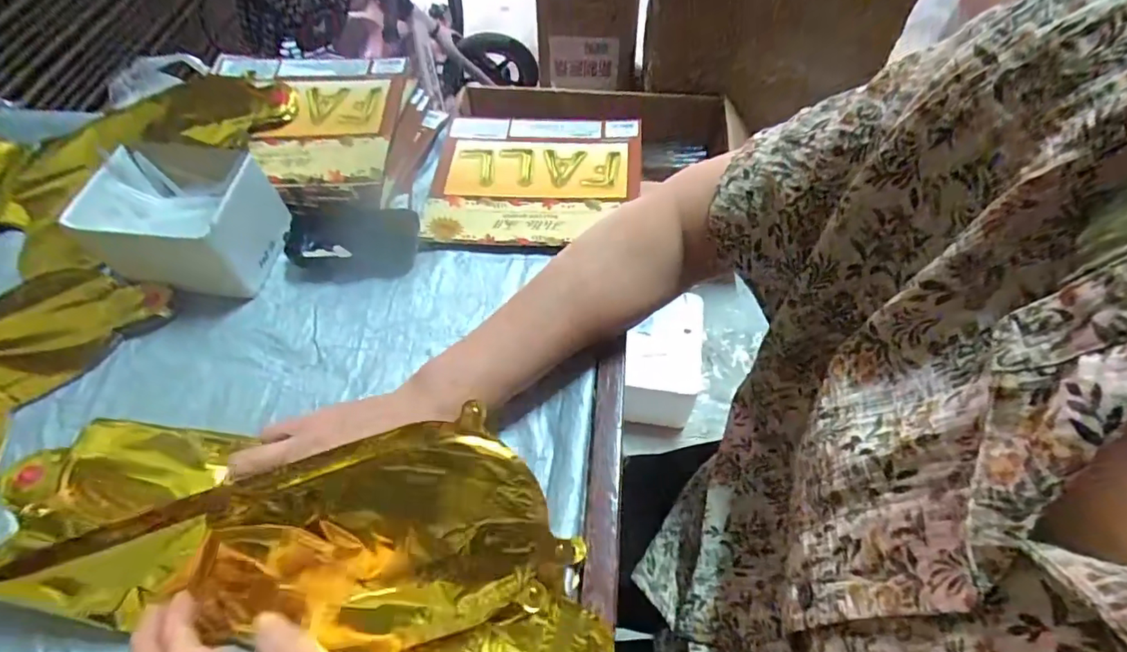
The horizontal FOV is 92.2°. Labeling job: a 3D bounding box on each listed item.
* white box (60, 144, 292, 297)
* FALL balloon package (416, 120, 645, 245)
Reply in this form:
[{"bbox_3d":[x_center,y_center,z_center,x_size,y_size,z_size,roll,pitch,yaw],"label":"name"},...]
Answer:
[{"bbox_3d":[-0.305,-0.086,0.453,0.134,0.078,0.102,2,57,4],"label":"white box"},{"bbox_3d":[-0.029,-0.137,0.508,0.194,0.023,0.152,3,57,4],"label":"FALL balloon package"}]

